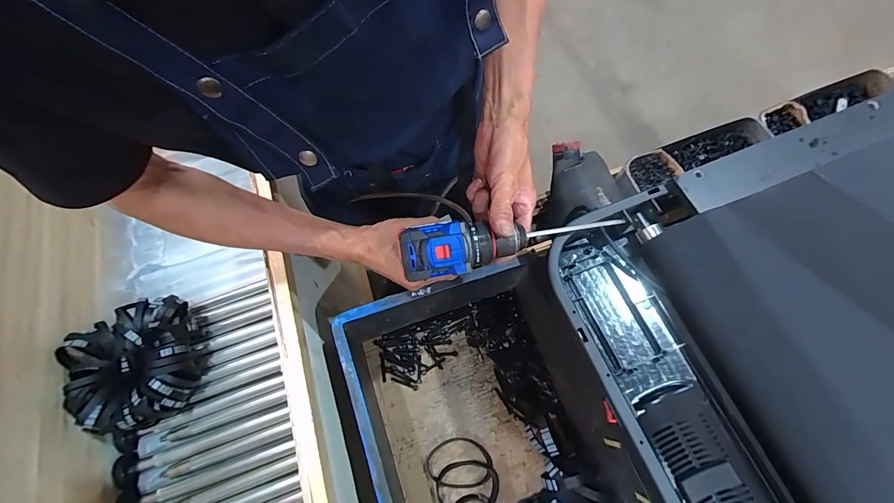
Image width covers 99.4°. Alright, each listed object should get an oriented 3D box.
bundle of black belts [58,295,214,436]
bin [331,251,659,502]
[{"bbox_3d":[-0.710,0.251,0.851,0.272,0.118,0.280,-1,69,3],"label":"bundle of black belts"},{"bbox_3d":[0.062,0.297,0.586,0.333,0.189,0.491,-19,69,-4],"label":"bin"}]

